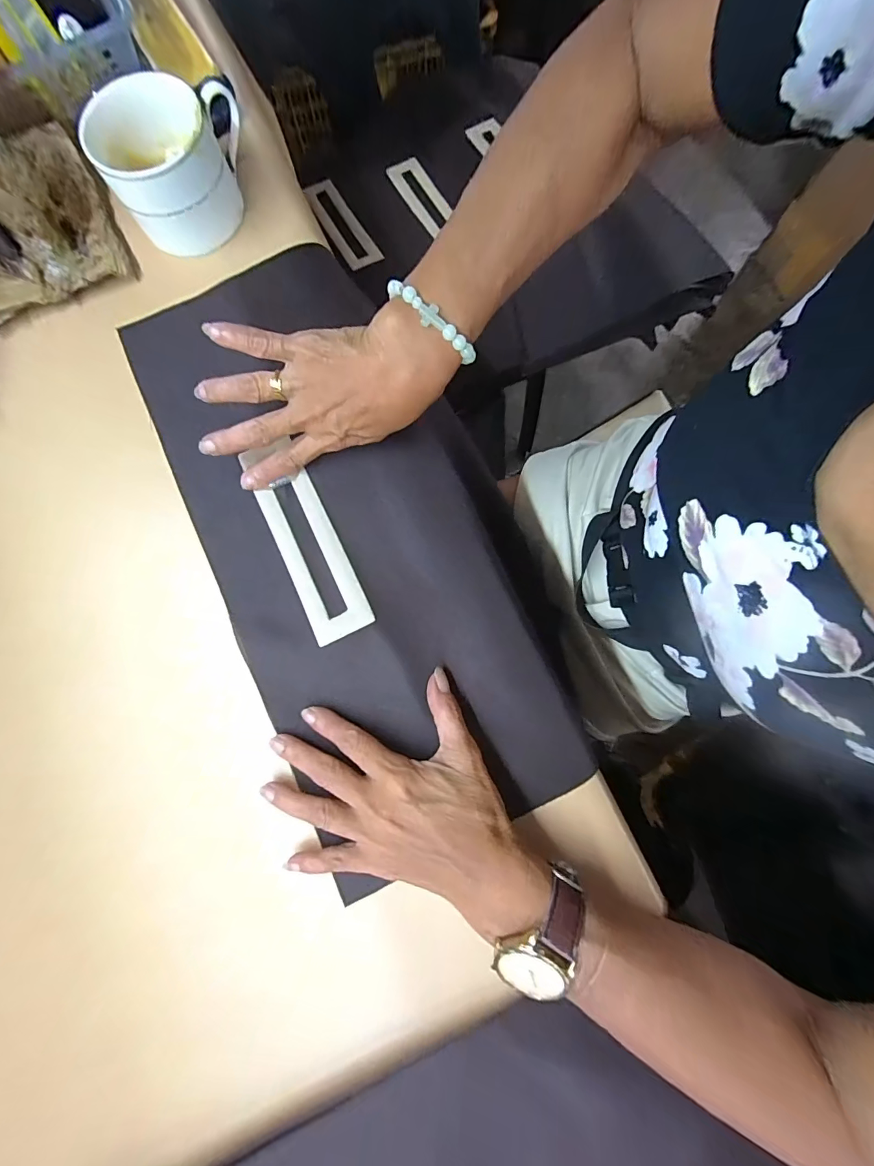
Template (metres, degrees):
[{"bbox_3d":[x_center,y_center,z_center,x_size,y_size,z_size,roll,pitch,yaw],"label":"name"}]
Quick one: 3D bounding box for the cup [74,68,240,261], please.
[{"bbox_3d":[-0.190,-0.311,0.309,0.102,0.063,0.070,-26,81,-4],"label":"cup"}]

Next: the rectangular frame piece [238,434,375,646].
[{"bbox_3d":[-0.093,-0.032,0.292,0.042,0.010,0.150,-27,80,-5],"label":"rectangular frame piece"}]

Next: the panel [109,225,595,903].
[{"bbox_3d":[-0.062,-0.046,0.300,0.202,0.027,0.440,-26,81,-5],"label":"panel"}]

